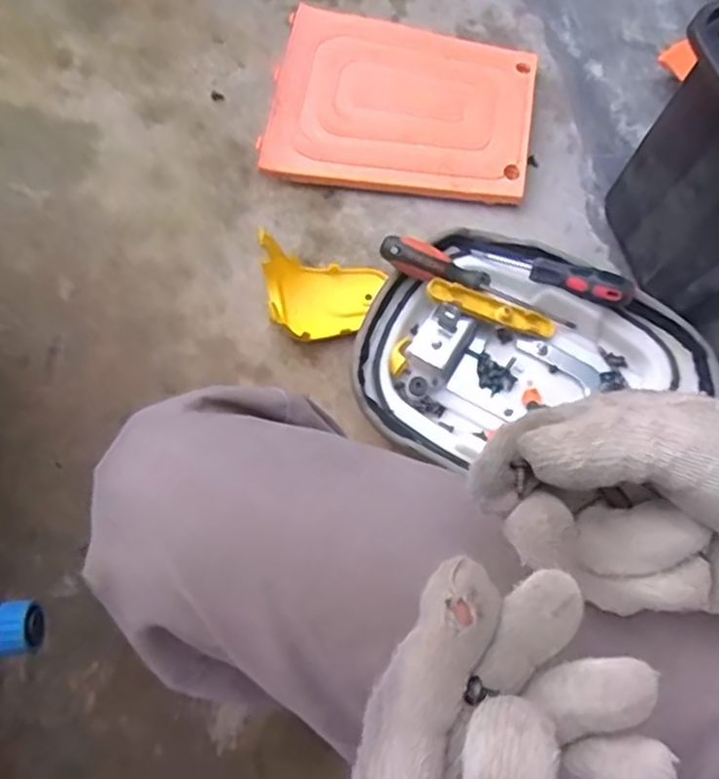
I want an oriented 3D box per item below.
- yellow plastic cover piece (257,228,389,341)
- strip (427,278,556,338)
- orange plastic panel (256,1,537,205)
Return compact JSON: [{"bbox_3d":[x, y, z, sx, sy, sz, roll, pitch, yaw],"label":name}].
[{"bbox_3d":[-0.042,-0.101,0.783,0.135,0.068,0.099,6,73,0],"label":"yellow plastic cover piece"},{"bbox_3d":[0.134,-0.080,0.721,0.138,0.011,0.025,17,73,-14],"label":"strip"},{"bbox_3d":[0.053,-0.349,0.878,0.308,0.043,0.252,9,73,1],"label":"orange plastic panel"}]

